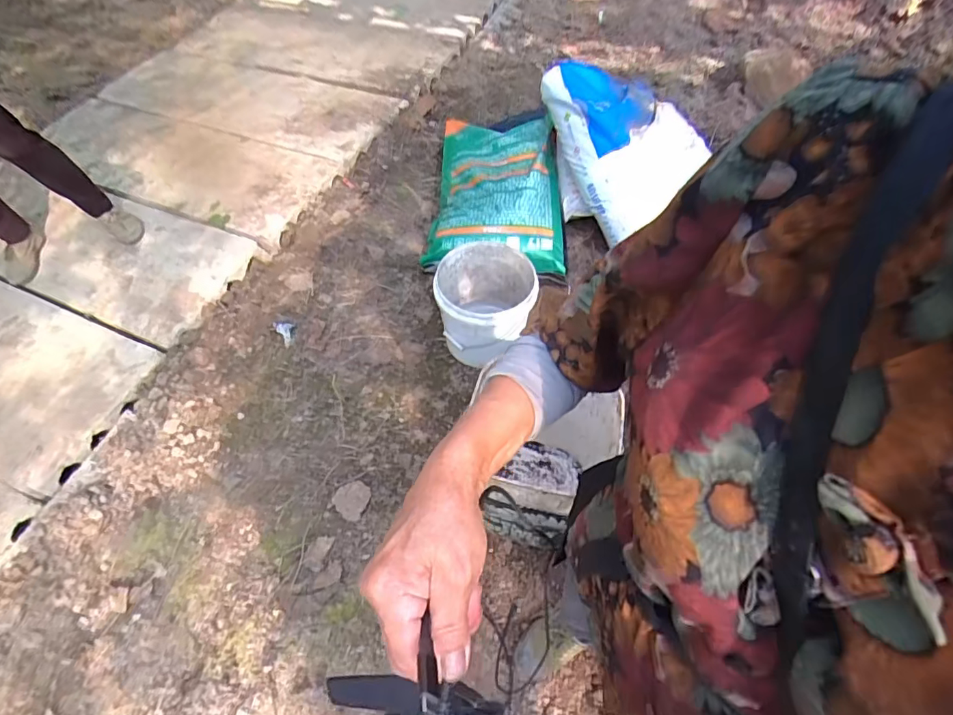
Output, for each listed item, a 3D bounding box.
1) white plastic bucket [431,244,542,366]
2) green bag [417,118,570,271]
[{"bbox_3d":[0.031,-0.141,1.400,0.252,0.257,0.261,-3,59,5],"label":"white plastic bucket"},{"bbox_3d":[0.075,-0.600,1.724,0.462,0.106,0.722,2,60,8],"label":"green bag"}]

